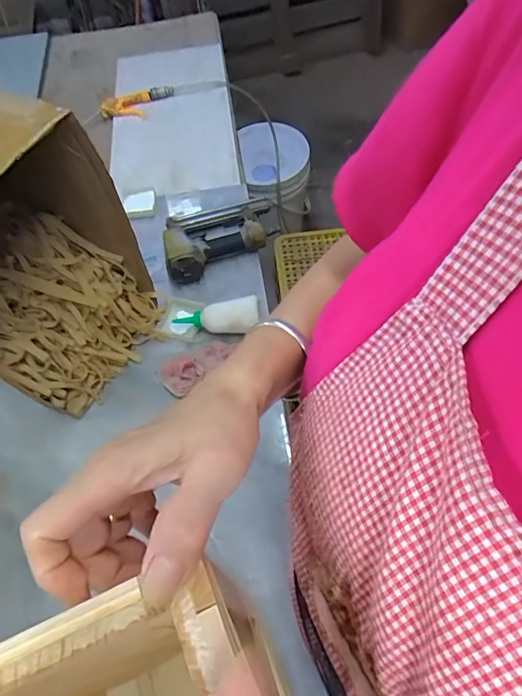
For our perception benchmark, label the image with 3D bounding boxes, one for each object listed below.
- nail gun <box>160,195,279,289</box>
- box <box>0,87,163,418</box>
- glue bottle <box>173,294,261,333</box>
[{"bbox_3d":[-0.087,-0.237,0.852,0.233,0.069,0.156,-22,62,-9],"label":"nail gun"},{"bbox_3d":[-0.347,-0.114,0.618,0.329,0.401,0.278,21,64,14],"label":"box"},{"bbox_3d":[-0.078,-0.048,0.761,0.151,0.046,0.054,-10,61,-3],"label":"glue bottle"}]

